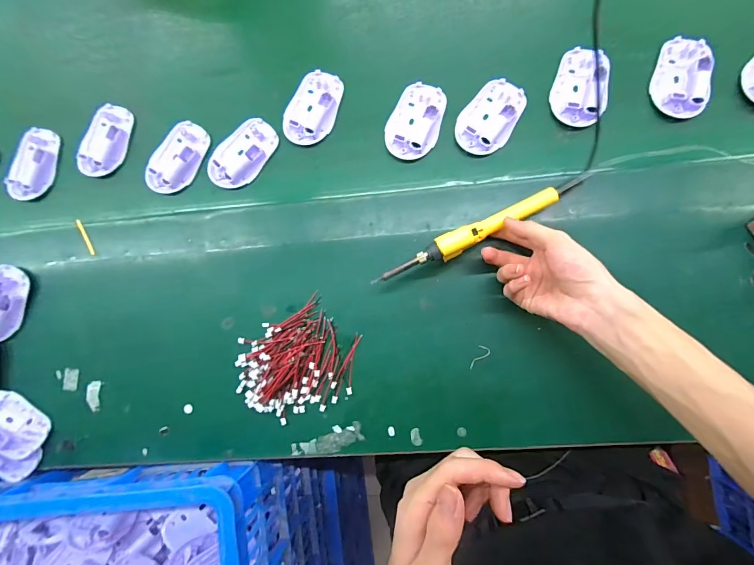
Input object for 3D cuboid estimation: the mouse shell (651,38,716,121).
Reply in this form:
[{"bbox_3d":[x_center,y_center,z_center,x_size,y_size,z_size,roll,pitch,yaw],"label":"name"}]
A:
[{"bbox_3d":[0.343,-0.231,0.411,0.052,0.014,0.089,4,87,6],"label":"mouse shell"}]

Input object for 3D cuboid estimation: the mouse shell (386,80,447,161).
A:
[{"bbox_3d":[0.047,-0.194,0.438,0.061,0.015,0.091,26,89,7],"label":"mouse shell"}]

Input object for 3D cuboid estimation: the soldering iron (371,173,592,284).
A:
[{"bbox_3d":[0.112,-0.056,0.389,0.245,0.028,0.024,-26,86,-4],"label":"soldering iron"}]

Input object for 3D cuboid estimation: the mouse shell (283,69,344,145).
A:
[{"bbox_3d":[-0.080,-0.217,0.449,0.062,0.016,0.093,15,88,6],"label":"mouse shell"}]

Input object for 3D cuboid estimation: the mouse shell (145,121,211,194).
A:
[{"bbox_3d":[-0.251,-0.156,0.458,0.056,0.012,0.095,27,90,7],"label":"mouse shell"}]

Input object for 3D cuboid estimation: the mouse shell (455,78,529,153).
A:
[{"bbox_3d":[0.134,-0.196,0.430,0.061,0.015,0.093,35,90,7],"label":"mouse shell"}]

